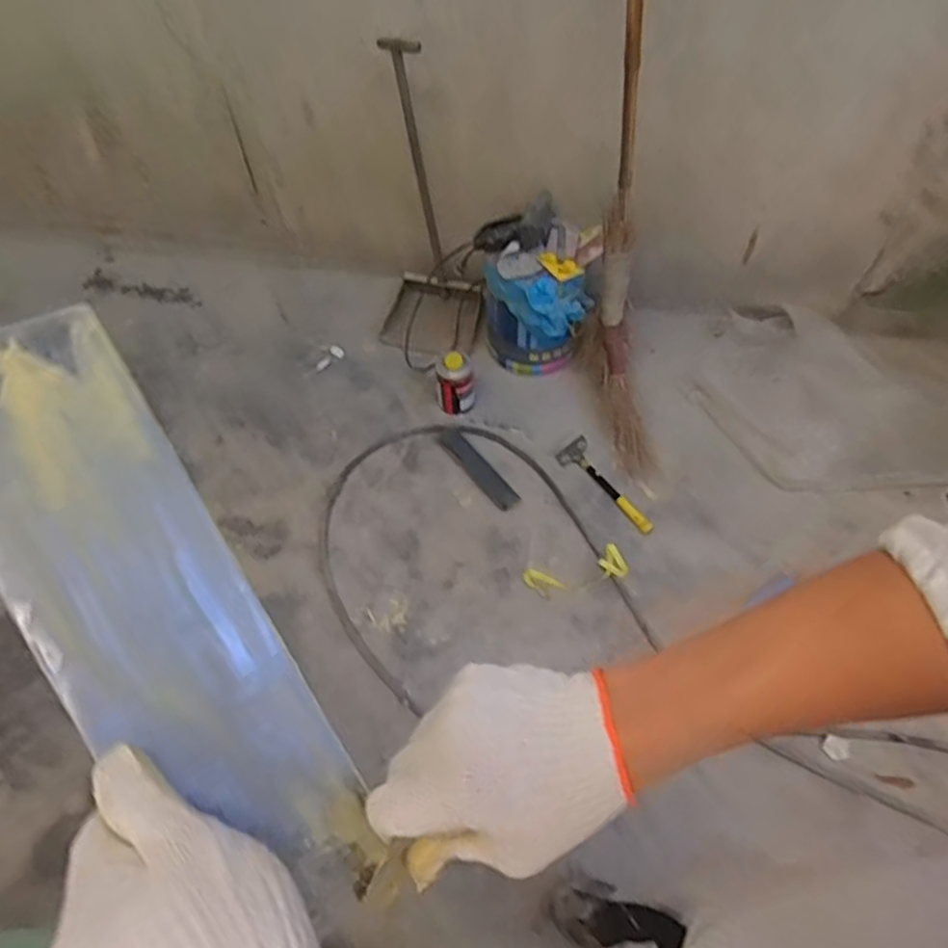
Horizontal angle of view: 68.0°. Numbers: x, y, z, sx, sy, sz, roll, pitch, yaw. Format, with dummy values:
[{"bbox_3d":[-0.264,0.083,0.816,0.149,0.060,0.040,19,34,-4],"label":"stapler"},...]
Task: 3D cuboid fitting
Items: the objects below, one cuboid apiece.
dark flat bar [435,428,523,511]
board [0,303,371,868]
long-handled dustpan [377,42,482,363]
[{"bbox_3d":[0.010,-0.017,1.778,0.065,0.017,0.271,-32,66,-20],"label":"dark flat bar"},{"bbox_3d":[-0.164,0.061,0.348,0.096,0.005,0.299,-31,90,-34],"label":"board"},{"bbox_3d":[-0.130,-0.643,1.780,0.295,0.697,0.379,-4,57,-1],"label":"long-handled dustpan"}]

